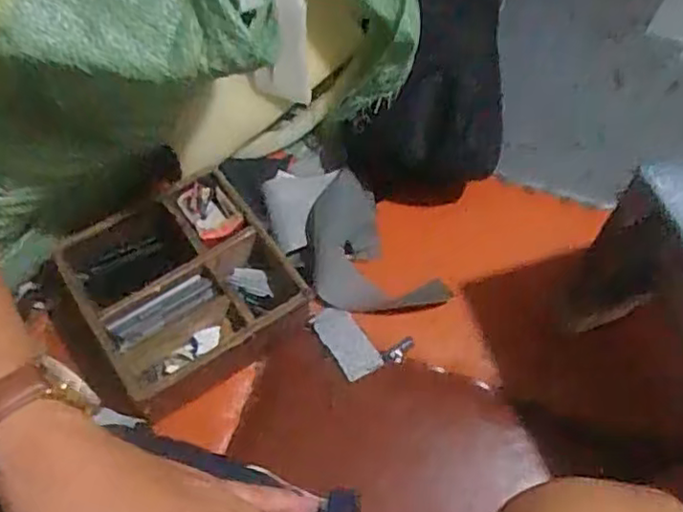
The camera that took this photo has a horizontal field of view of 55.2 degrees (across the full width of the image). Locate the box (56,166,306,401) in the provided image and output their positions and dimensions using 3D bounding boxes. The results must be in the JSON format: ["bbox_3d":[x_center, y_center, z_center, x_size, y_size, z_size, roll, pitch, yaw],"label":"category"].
[{"bbox_3d":[-0.185,0.033,0.772,0.220,0.076,0.218,-31,65,-15],"label":"box"}]

